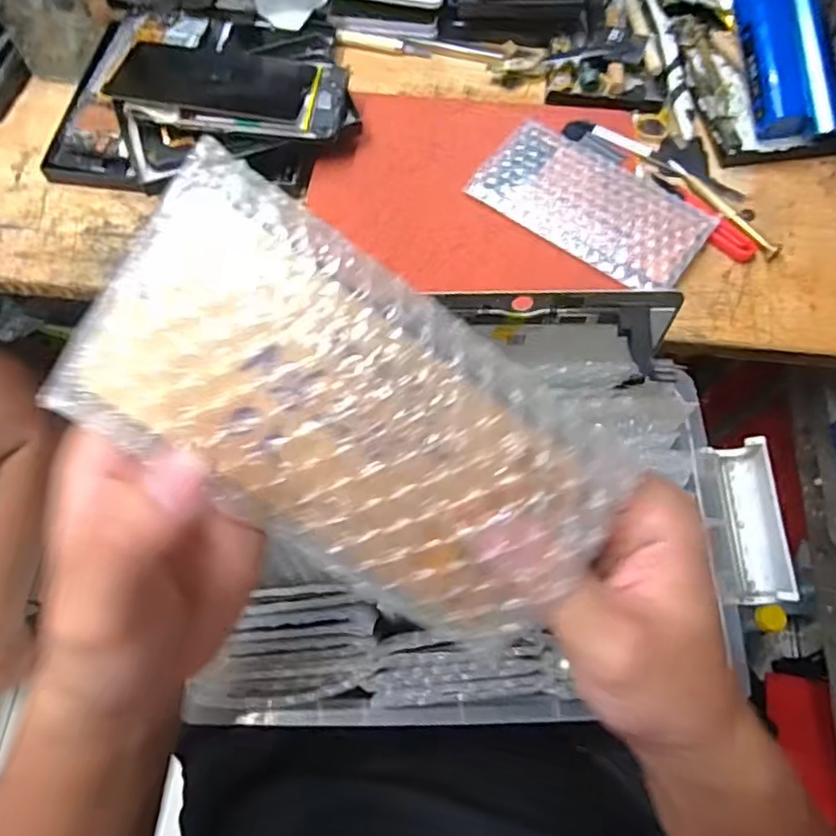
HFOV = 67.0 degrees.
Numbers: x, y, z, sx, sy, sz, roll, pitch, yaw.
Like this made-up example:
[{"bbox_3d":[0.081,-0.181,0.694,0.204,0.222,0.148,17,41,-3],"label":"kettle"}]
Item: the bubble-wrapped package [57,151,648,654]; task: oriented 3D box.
[{"bbox_3d":[-0.018,0.003,0.197,0.165,0.010,0.088,35,98,-7],"label":"bubble-wrapped package"}]

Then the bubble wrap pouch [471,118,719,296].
[{"bbox_3d":[0.132,-0.163,0.482,0.170,0.015,0.090,37,72,13],"label":"bubble wrap pouch"}]

